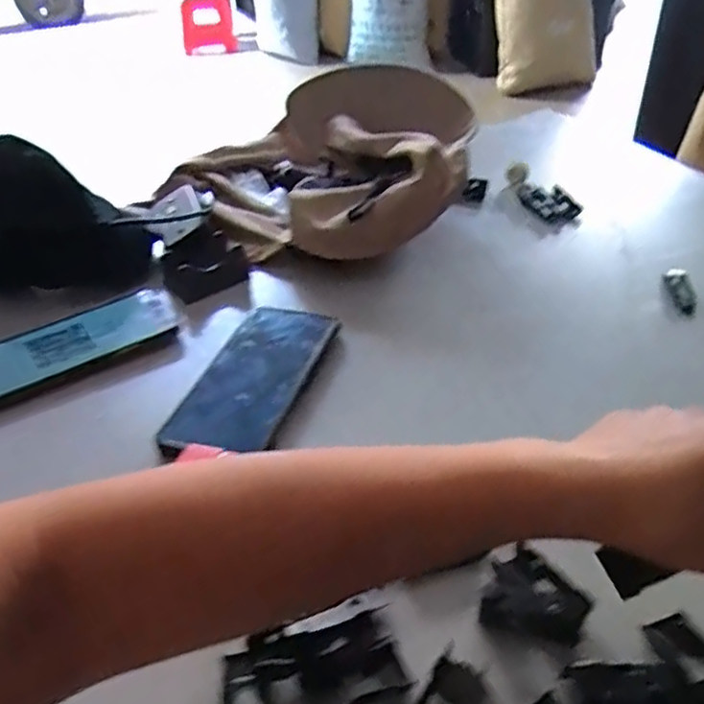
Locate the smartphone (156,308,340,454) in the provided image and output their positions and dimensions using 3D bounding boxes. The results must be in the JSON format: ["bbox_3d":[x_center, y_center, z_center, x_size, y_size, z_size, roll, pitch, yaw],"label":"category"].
[{"bbox_3d":[-0.073,0.017,0.507,0.082,0.005,0.162,10,40,18],"label":"smartphone"}]

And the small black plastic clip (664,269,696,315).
[{"bbox_3d":[0.286,-0.054,0.584,0.018,0.011,0.057,3,38,9],"label":"small black plastic clip"}]

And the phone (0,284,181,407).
[{"bbox_3d":[-0.228,-0.009,0.561,0.175,0.010,0.083,-24,42,-25],"label":"phone"}]

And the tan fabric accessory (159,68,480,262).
[{"bbox_3d":[-0.038,-0.190,0.707,0.306,0.109,0.282,-12,38,-11],"label":"tan fabric accessory"}]

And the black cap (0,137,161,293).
[{"bbox_3d":[-0.277,-0.131,0.629,0.159,0.116,0.102,-3,37,-1],"label":"black cap"}]

